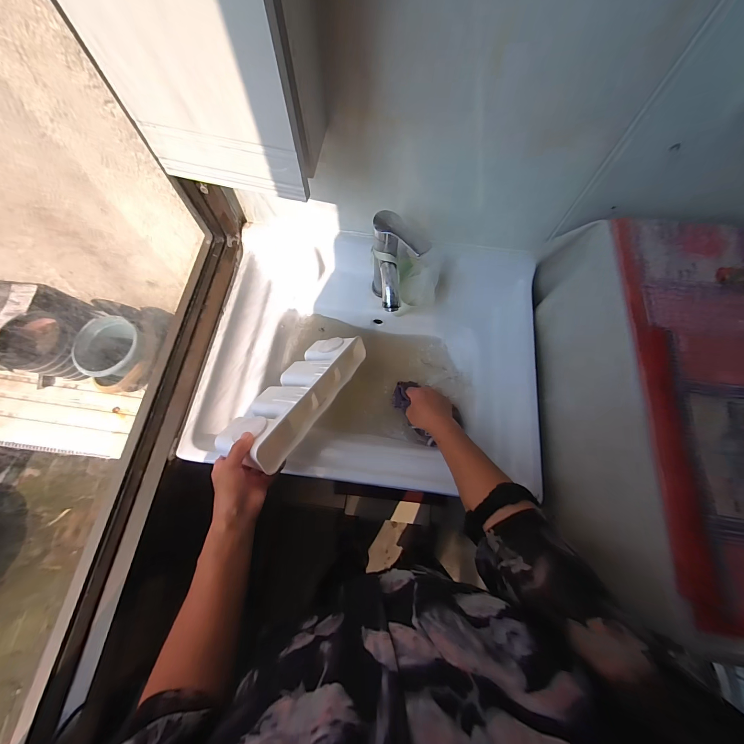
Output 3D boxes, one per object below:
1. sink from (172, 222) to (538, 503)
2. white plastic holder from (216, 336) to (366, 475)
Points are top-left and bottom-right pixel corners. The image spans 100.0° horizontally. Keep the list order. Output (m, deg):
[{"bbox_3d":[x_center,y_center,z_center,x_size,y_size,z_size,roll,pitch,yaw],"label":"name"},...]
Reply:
[{"bbox_3d":[0.004,-0.030,0.621,0.599,0.134,0.472,5,70,1],"label":"sink"},{"bbox_3d":[-0.128,0.038,0.554,0.123,0.070,0.306,-4,34,30],"label":"white plastic holder"}]

